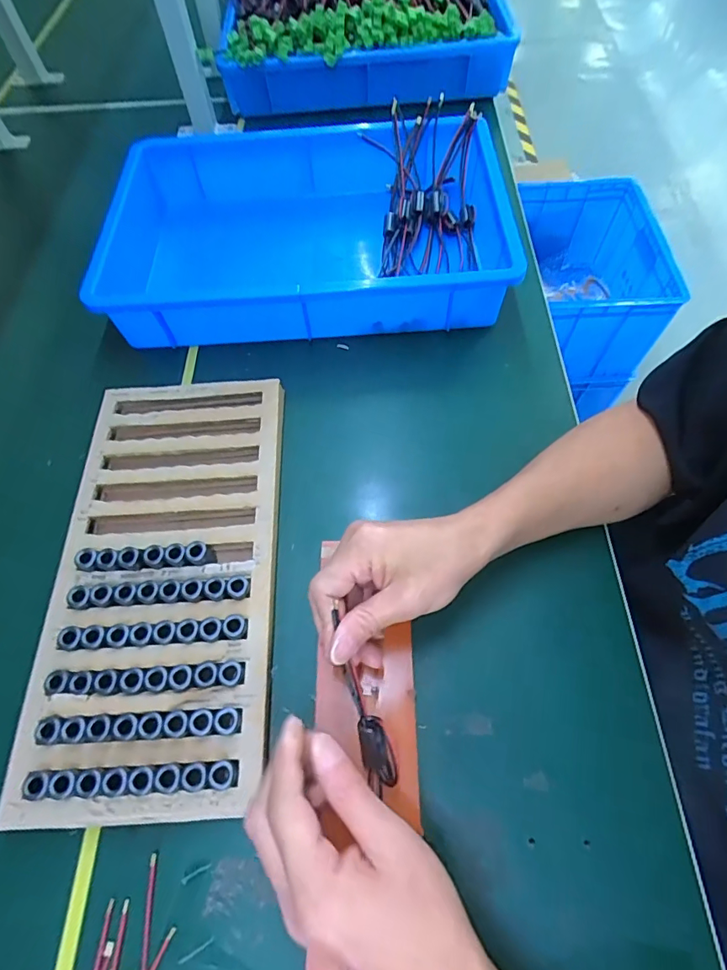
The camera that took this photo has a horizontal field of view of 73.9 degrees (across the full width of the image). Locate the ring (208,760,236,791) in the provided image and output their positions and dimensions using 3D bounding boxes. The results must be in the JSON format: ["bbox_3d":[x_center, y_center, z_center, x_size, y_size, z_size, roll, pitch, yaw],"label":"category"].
[{"bbox_3d":[-0.094,0.192,0.320,0.016,0.009,0.017,-2,61,3],"label":"ring"}]

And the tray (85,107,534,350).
[{"bbox_3d":[-0.063,-0.286,0.559,0.418,0.105,0.270,-4,61,2],"label":"tray"}]

